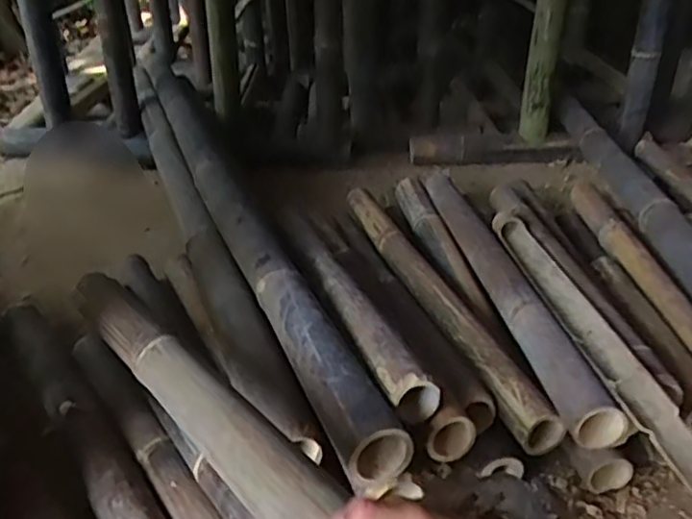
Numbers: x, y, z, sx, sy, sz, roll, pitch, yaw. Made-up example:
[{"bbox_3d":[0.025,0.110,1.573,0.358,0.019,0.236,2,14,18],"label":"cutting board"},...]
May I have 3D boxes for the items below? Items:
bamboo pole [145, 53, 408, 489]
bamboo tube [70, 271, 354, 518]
[{"bbox_3d":[-0.235,-0.140,1.222,0.091,0.071,1.425,-11,31,-19],"label":"bamboo pole"},{"bbox_3d":[-0.134,0.131,0.608,0.052,0.049,0.584,-20,29,-32],"label":"bamboo tube"}]

